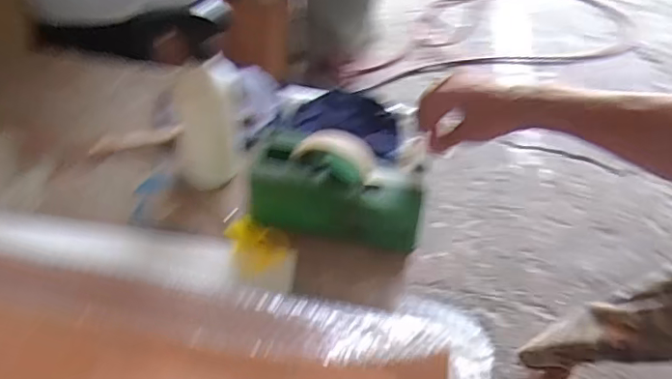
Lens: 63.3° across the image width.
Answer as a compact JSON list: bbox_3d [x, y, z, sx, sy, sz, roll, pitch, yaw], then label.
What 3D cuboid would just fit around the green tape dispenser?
[{"bbox_3d":[0.003,-0.004,0.621,0.194,0.108,0.079,10,52,3],"label":"green tape dispenser"}]

